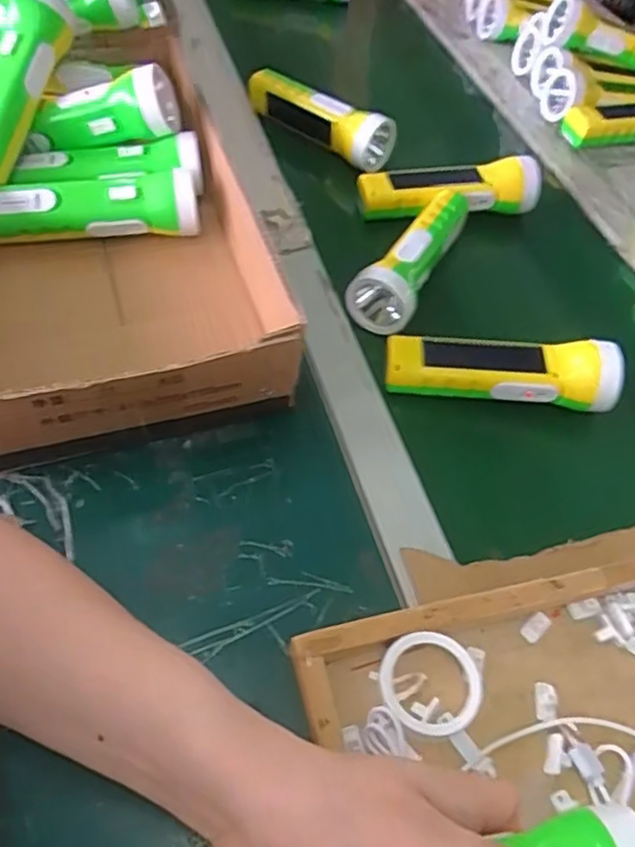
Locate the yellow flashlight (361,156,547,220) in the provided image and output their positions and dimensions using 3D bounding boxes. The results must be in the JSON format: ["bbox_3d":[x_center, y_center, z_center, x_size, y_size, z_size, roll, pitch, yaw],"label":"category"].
[{"bbox_3d":[0.126,-0.223,0.616,0.169,0.052,0.057,-10,56,-16],"label":"yellow flashlight"}]

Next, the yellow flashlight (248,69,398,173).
[{"bbox_3d":[0.002,-0.322,0.668,0.166,0.050,0.043,39,57,19],"label":"yellow flashlight"}]

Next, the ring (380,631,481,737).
[{"bbox_3d":[0.059,0.140,0.345,0.051,0.017,0.051,3,55,-4],"label":"ring"}]

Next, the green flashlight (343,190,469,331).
[{"bbox_3d":[0.083,-0.147,0.550,0.048,0.041,0.171,26,54,10],"label":"green flashlight"}]

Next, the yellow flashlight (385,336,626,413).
[{"bbox_3d":[0.138,-0.040,0.481,0.171,0.037,0.041,7,53,-4],"label":"yellow flashlight"}]

